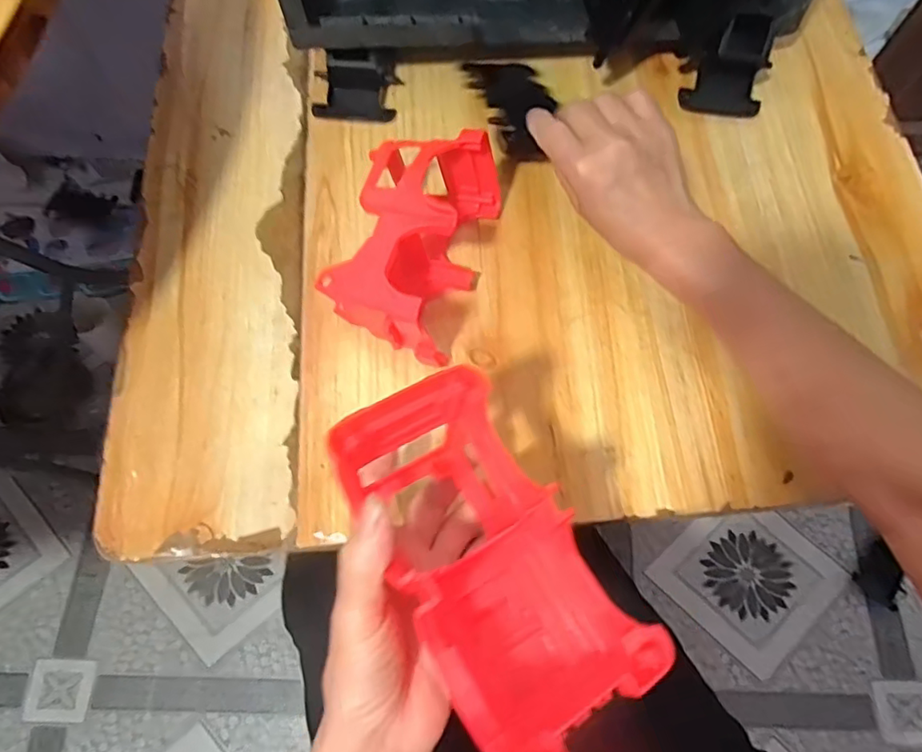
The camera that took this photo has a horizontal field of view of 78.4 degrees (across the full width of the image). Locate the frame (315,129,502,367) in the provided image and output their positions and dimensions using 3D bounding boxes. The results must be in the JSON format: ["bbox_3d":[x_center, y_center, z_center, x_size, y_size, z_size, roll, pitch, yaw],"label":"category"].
[{"bbox_3d":[-0.034,-0.098,0.406,0.090,0.079,0.157,17,70,6],"label":"frame"}]

